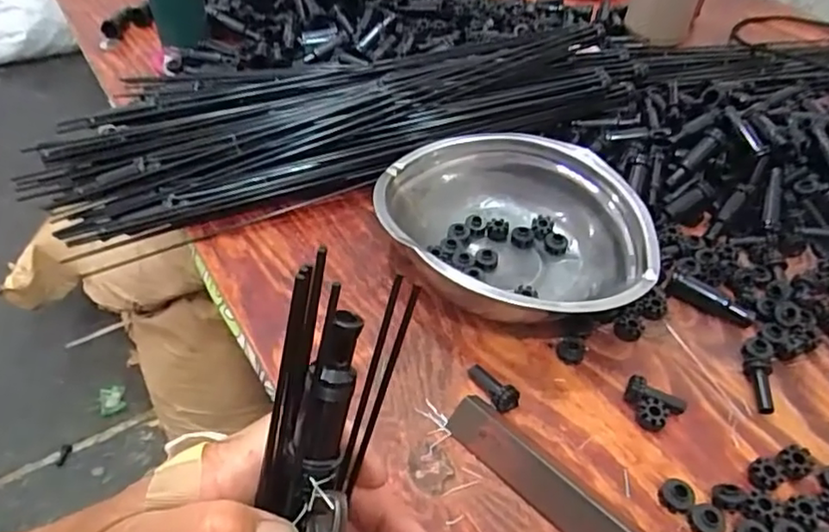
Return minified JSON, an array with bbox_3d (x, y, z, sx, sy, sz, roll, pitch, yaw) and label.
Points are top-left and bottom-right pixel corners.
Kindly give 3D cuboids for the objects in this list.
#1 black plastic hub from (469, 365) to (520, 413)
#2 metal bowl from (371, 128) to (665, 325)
[{"bbox_3d":[0.053,0.082,0.412,0.017,0.018,0.038,-24,52,-25],"label":"black plastic hub"},{"bbox_3d":[0.083,-0.026,0.485,0.183,0.066,0.201,2,45,-2],"label":"metal bowl"}]

